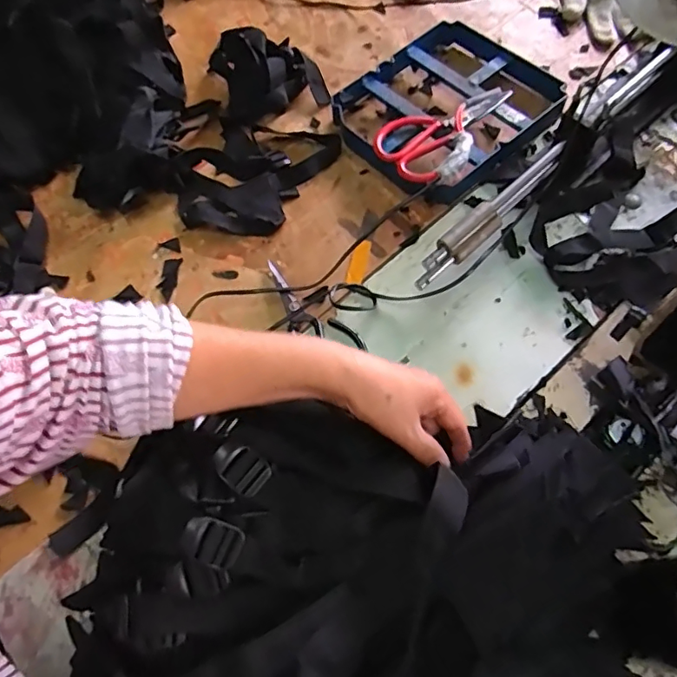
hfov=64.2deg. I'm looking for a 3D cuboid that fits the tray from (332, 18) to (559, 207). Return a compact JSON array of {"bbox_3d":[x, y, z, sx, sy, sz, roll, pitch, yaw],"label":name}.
[{"bbox_3d":[0.145,-0.316,0.727,0.283,0.052,0.235,-40,69,-14],"label":"tray"}]

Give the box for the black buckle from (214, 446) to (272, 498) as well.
[{"bbox_3d":[-0.070,0.094,0.389,0.041,0.007,0.028,42,68,-1],"label":"black buckle"}]

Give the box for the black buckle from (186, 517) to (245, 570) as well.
[{"bbox_3d":[-0.086,0.138,0.367,0.040,0.009,0.028,30,78,-14],"label":"black buckle"}]

